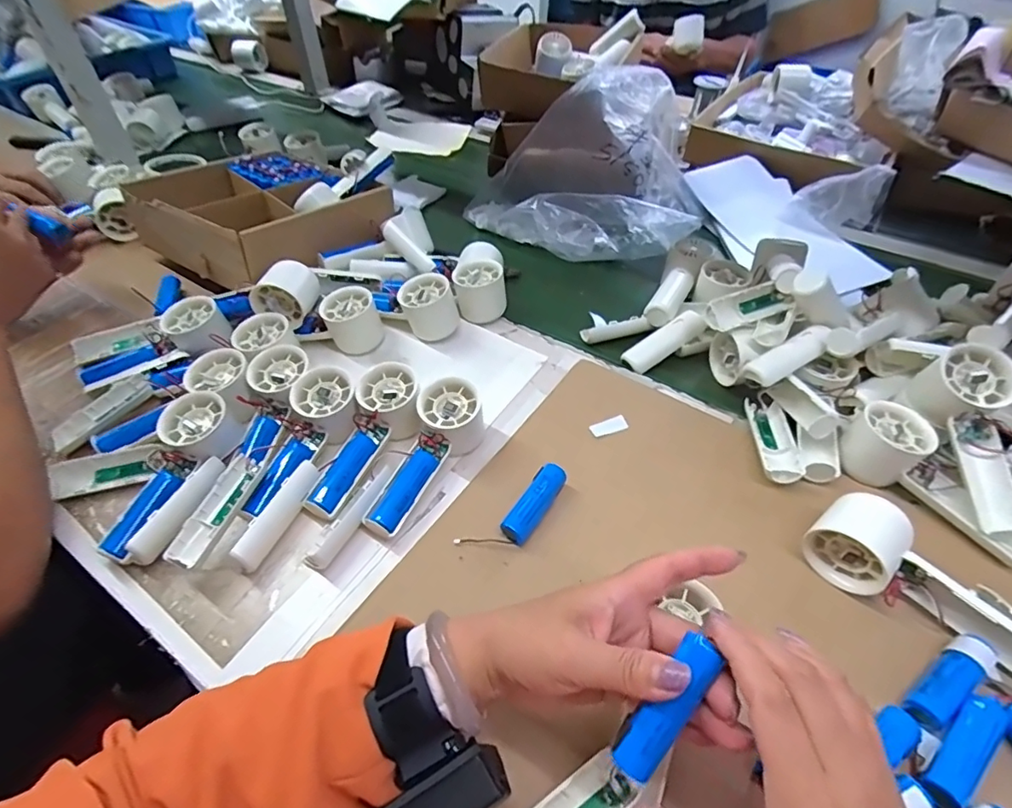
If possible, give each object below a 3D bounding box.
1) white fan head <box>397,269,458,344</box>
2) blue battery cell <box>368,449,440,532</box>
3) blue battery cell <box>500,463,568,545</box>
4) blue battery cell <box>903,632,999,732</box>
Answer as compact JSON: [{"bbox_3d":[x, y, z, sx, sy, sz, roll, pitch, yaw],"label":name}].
[{"bbox_3d":[-0.087,-0.108,0.598,0.056,0.058,0.048,-19,50,-15],"label":"white fan head"},{"bbox_3d":[-0.086,0.077,0.462,0.028,0.028,0.076,20,51,18],"label":"blue battery cell"},{"bbox_3d":[0.025,0.083,0.453,0.023,0.020,0.074,28,54,24],"label":"blue battery cell"},{"bbox_3d":[0.293,0.180,0.350,0.077,0.015,0.023,-27,53,-22],"label":"blue battery cell"}]

